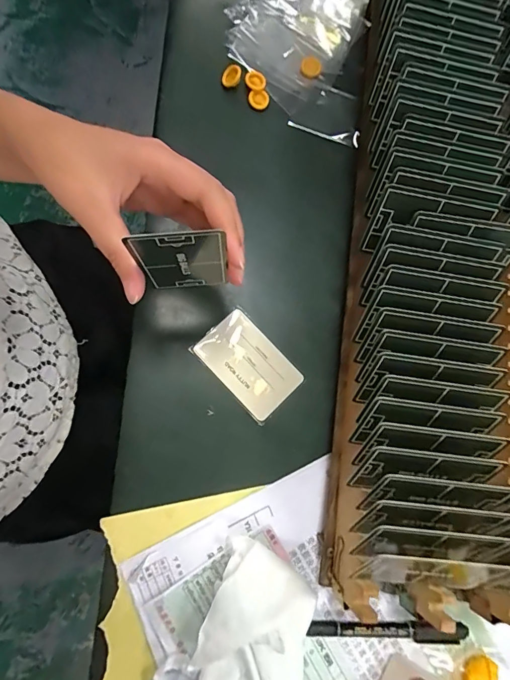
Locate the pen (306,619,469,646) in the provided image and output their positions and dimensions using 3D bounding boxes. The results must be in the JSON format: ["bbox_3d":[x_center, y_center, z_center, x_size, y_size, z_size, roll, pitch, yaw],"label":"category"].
[{"bbox_3d":[0.103,0.224,0.308,0.124,0.014,0.016,7,78,-6],"label":"pen"}]

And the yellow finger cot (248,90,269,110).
[{"bbox_3d":[0.003,-0.234,0.390,0.019,0.007,0.016,-1,79,-7],"label":"yellow finger cot"}]

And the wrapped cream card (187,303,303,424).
[{"bbox_3d":[-0.005,0.020,0.338,0.055,0.007,0.085,-43,87,-13],"label":"wrapped cream card"}]

